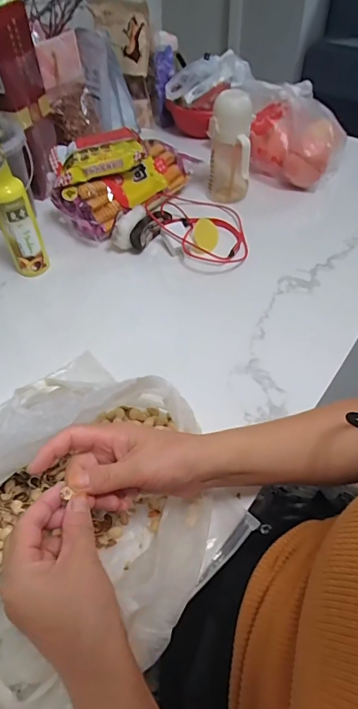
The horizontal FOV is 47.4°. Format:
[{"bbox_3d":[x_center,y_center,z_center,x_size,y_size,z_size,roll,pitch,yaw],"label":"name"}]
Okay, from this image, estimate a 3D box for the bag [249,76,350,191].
[{"bbox_3d":[0.217,-0.405,0.767,0.181,0.137,0.132,15,53,14],"label":"bag"}]

